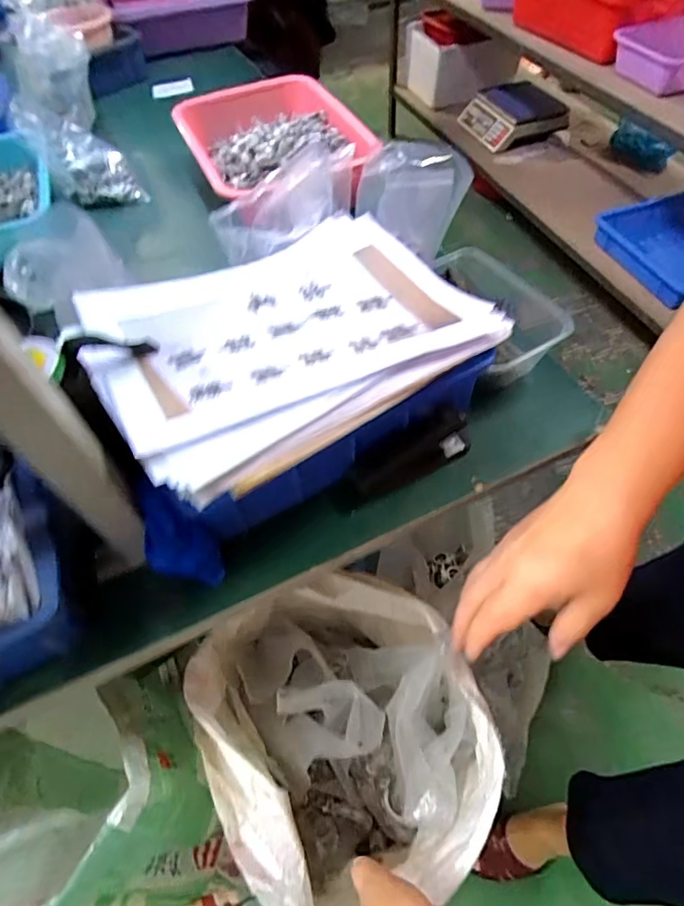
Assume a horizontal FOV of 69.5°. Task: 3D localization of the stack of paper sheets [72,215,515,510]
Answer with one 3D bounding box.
[{"bbox_3d":[-0.045,-0.109,0.406,0.308,0.033,0.239,-31,60,-21],"label":"stack of paper sheets"}]

